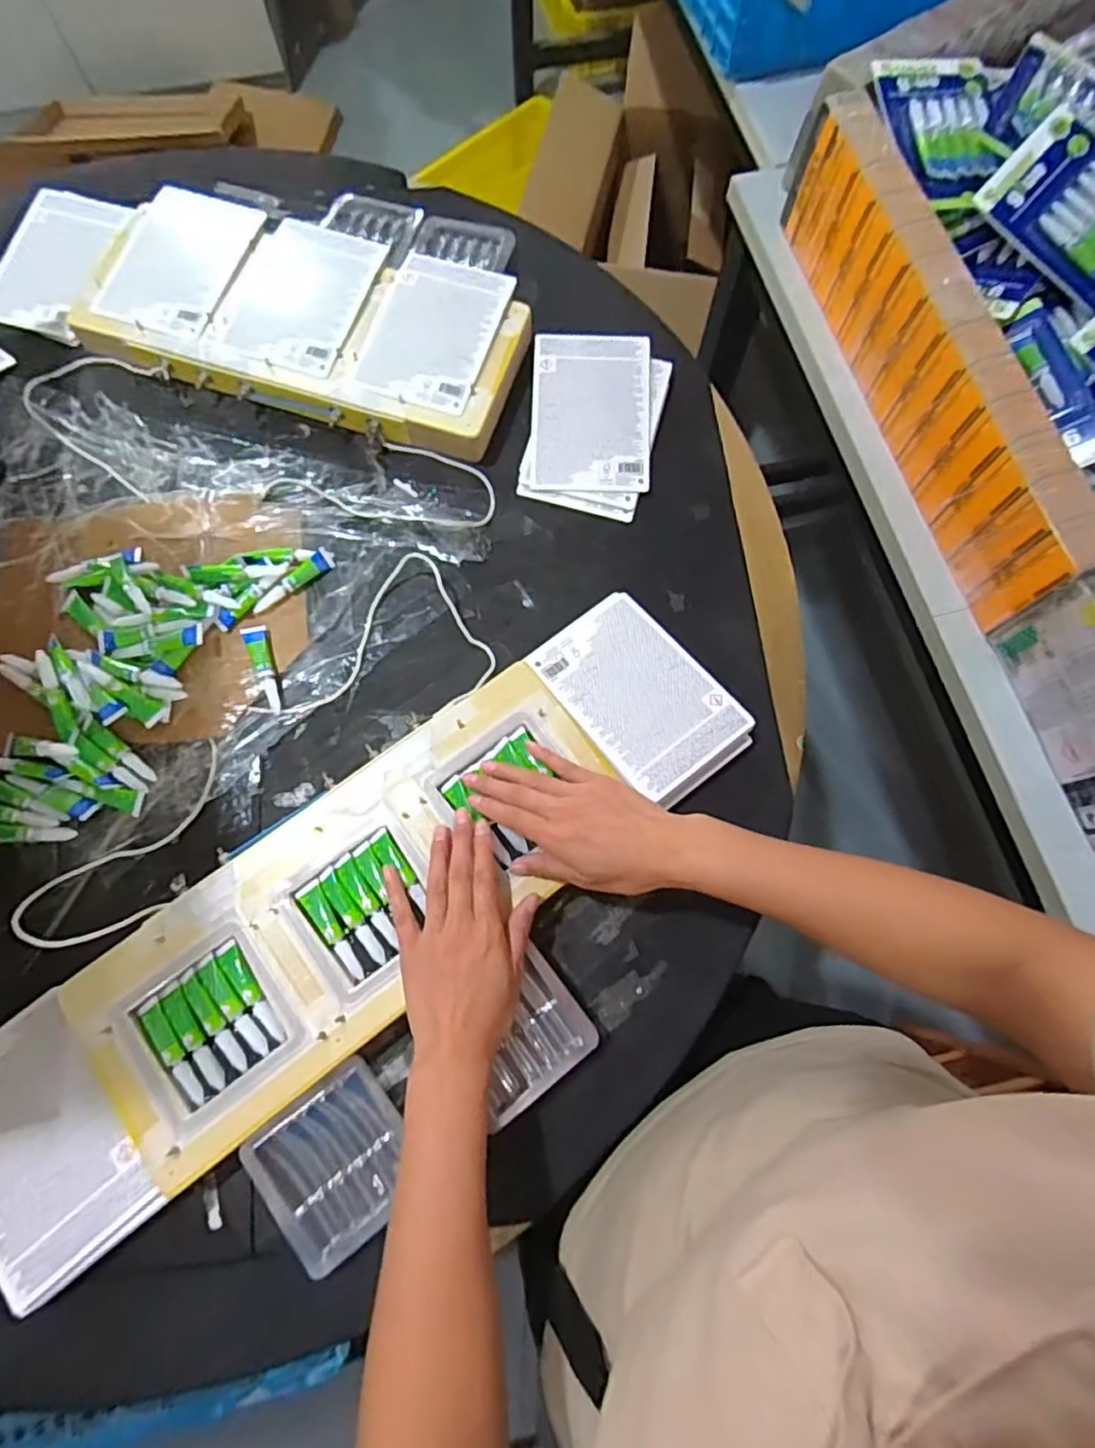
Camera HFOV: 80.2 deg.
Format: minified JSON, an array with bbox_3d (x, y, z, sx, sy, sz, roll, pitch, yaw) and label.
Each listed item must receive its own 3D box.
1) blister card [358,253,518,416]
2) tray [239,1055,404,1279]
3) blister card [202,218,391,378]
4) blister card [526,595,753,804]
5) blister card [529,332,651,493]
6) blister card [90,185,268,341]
[{"bbox_3d":[-0.108,-0.387,0.637,0.113,0.007,0.171,17,76,5],"label":"blister card"},{"bbox_3d":[-0.150,0.313,0.463,0.100,0.020,0.102,-36,77,-10],"label":"tray"},{"bbox_3d":[-0.242,-0.428,0.647,0.129,0.010,0.180,17,74,5],"label":"blister card"},{"bbox_3d":[0.077,-0.024,0.564,0.115,0.020,0.180,-37,69,-13],"label":"blister card"},{"bbox_3d":[0.044,-0.308,0.642,0.116,0.008,0.163,2,82,1],"label":"blister card"},{"bbox_3d":[-0.369,-0.454,0.649,0.119,0.012,0.150,15,74,4],"label":"blister card"}]

